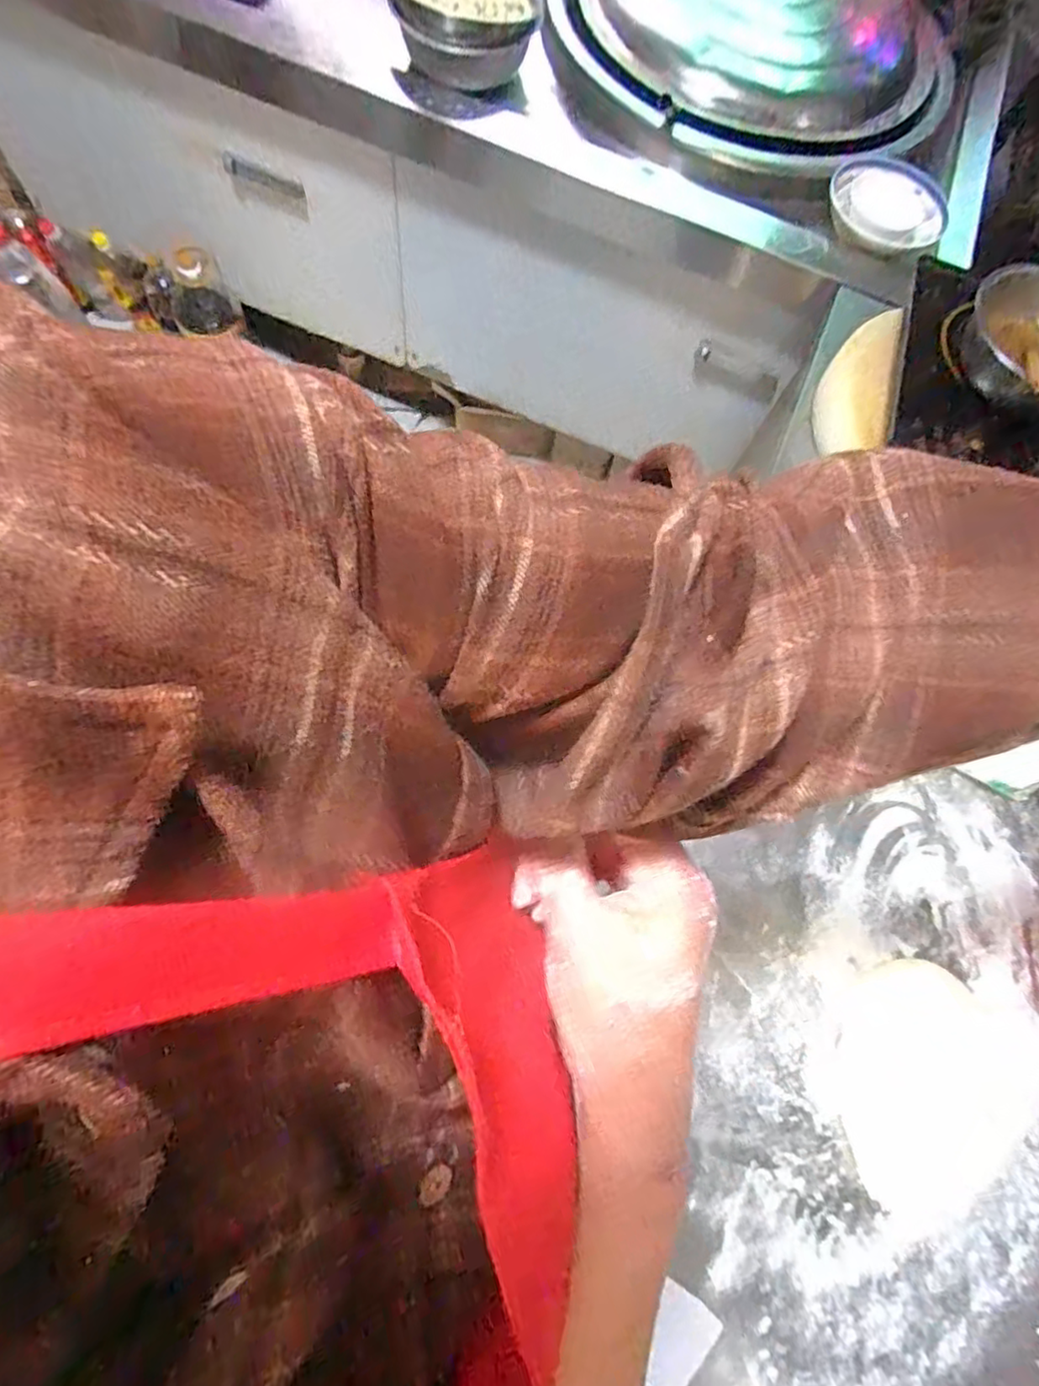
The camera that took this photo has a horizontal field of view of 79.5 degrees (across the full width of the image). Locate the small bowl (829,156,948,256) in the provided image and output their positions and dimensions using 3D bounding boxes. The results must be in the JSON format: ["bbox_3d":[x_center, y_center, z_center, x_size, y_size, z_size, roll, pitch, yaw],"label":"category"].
[{"bbox_3d":[0.606,-0.806,1.037,0.183,0.049,0.173,2,71,-5],"label":"small bowl"}]

